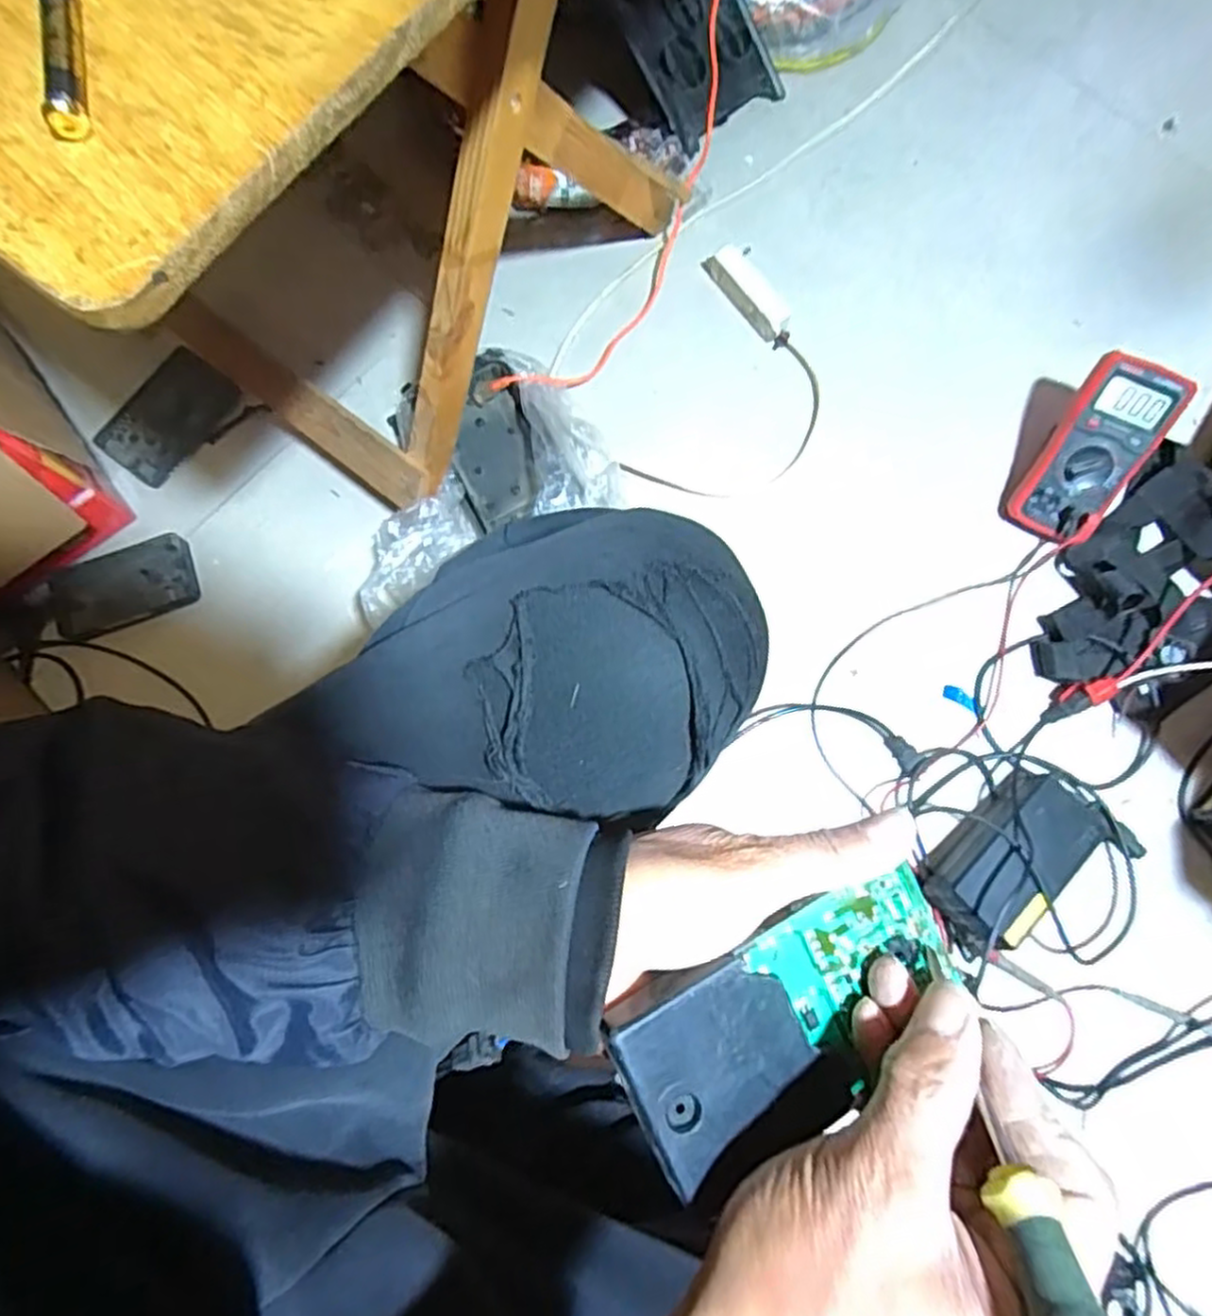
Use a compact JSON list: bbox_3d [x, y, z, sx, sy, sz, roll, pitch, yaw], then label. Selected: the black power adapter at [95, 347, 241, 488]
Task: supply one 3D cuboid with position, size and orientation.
[{"bbox_3d":[-0.521,-0.284,0.878,0.105,0.021,0.154,39,82,8],"label":"black power adapter"}]

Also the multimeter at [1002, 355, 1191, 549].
[{"bbox_3d":[0.513,-0.217,0.779,0.095,0.040,0.189,30,118,9],"label":"multimeter"}]

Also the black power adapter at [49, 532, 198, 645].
[{"bbox_3d":[-0.546,-0.078,0.835,0.155,0.020,0.086,-19,79,-2],"label":"black power adapter"}]

